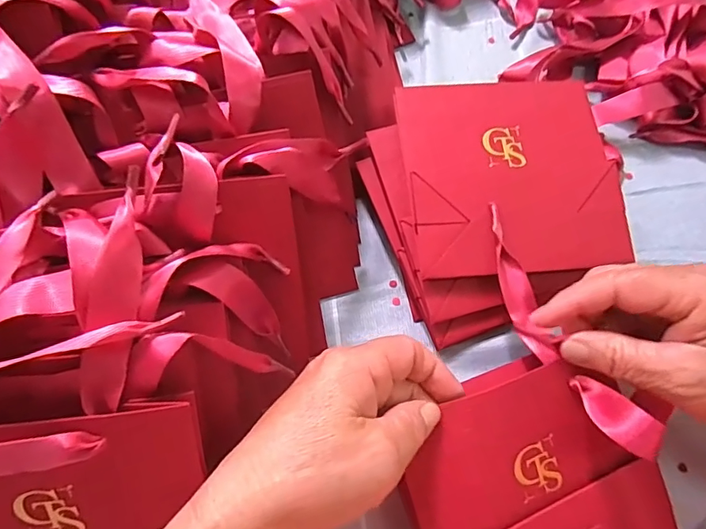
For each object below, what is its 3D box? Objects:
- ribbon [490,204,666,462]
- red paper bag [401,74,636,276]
[{"bbox_3d":[0.109,0.033,0.269,0.020,0.031,0.149,-19,53,-10],"label":"ribbon"},{"bbox_3d":[0.105,-0.063,0.323,0.138,0.014,0.142,-4,67,-4],"label":"red paper bag"}]

